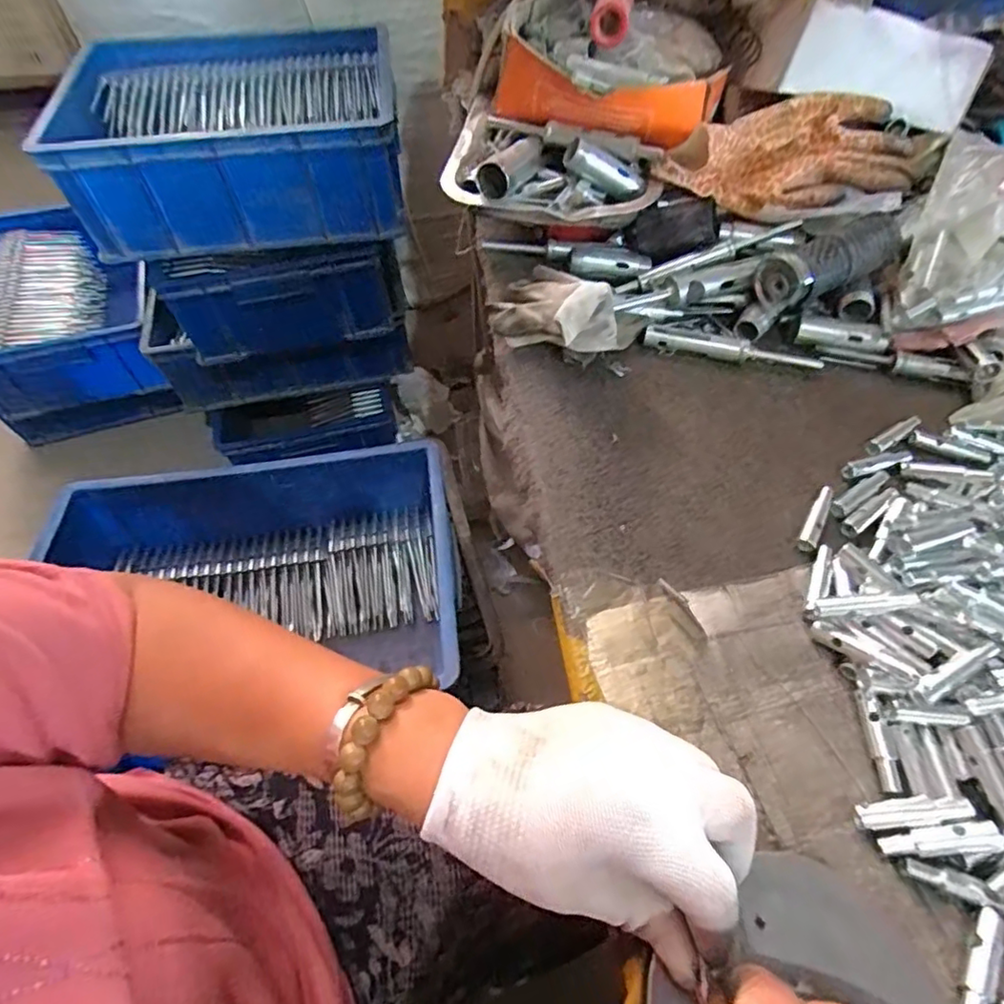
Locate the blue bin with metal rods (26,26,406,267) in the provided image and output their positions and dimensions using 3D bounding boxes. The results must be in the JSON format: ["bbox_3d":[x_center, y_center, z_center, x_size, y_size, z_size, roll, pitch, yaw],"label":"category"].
[{"bbox_3d":[-0.343,-0.486,0.794,0.394,0.142,0.297,-7,57,-4],"label":"blue bin with metal rods"}]

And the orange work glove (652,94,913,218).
[{"bbox_3d":[0.233,-0.279,0.481,0.209,0.059,0.081,5,57,2],"label":"orange work glove"}]

